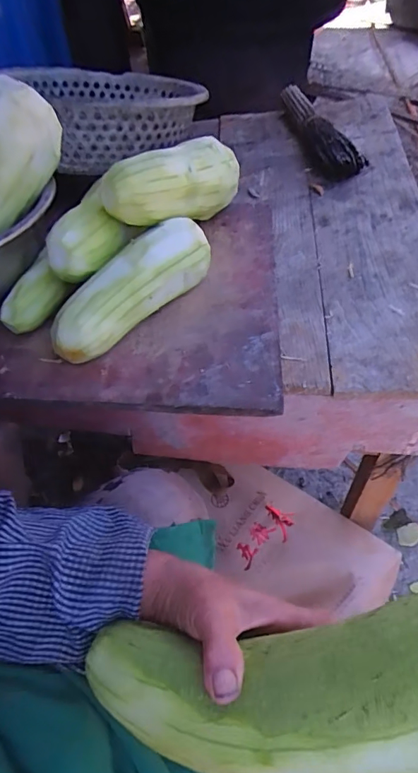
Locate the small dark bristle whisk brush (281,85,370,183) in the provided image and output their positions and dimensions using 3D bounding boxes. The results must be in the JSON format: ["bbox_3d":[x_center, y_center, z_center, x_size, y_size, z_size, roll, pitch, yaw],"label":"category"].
[{"bbox_3d":[0.186,-0.453,0.810,0.065,0.046,0.294,-8,52,-3],"label":"small dark bristle whisk brush"}]

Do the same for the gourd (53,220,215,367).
[{"bbox_3d":[-0.077,-0.097,0.489,0.056,0.072,0.206,28,58,23],"label":"gourd"}]

